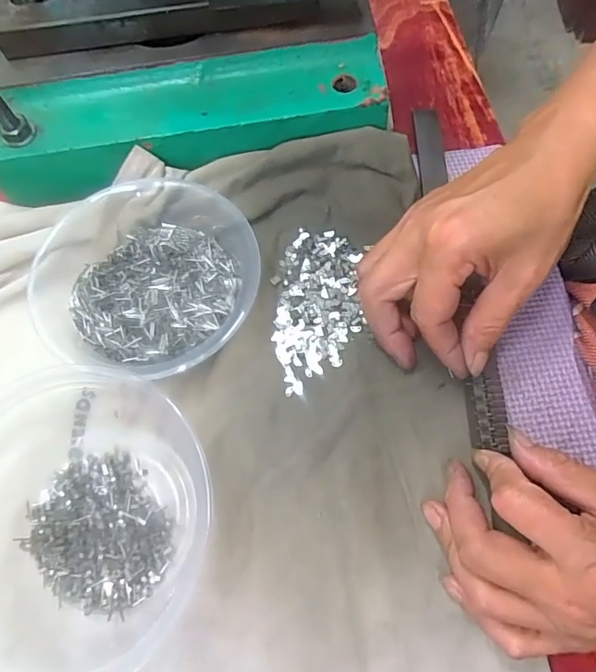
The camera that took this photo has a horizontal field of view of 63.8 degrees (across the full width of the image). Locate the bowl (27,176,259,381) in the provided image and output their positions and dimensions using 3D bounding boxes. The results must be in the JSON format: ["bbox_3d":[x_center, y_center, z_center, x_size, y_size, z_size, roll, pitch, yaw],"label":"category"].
[{"bbox_3d":[-0.093,-0.032,0.280,0.139,0.036,0.127,-7,65,-1],"label":"bowl"}]

